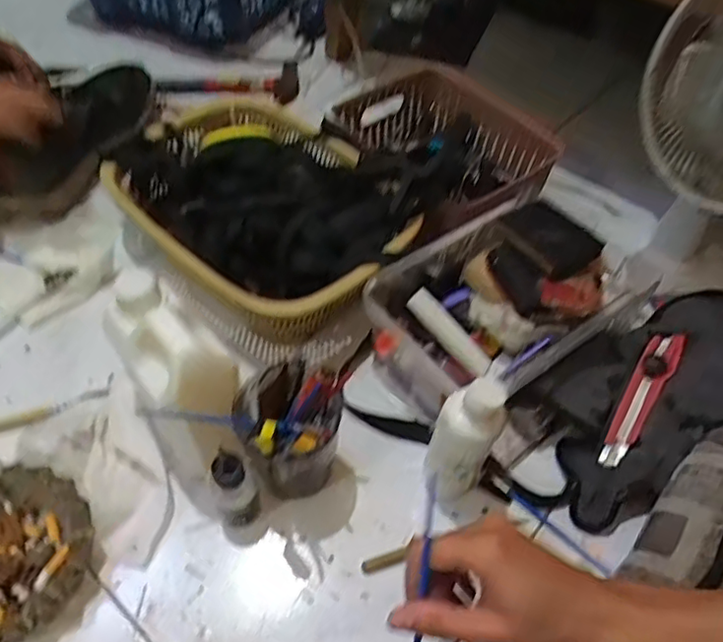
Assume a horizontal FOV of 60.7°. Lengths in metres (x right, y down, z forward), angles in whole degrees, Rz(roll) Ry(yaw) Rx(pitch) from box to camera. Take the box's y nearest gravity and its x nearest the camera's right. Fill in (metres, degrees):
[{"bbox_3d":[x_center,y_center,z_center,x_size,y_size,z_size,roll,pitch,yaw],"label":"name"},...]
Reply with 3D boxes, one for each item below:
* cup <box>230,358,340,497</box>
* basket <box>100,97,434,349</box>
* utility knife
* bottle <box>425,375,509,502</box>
[{"bbox_3d":[-0.062,0.096,0.528,0.073,0.127,0.080,1,52,-2],"label":"cup"},{"bbox_3d":[-0.113,-0.126,0.691,0.323,0.097,0.249,27,56,18],"label":"basket"},{"bbox_3d":[0.271,0.075,0.600,0.031,0.025,0.147,28,85,18],"label":"utility knife"},{"bbox_3d":[0.081,0.105,0.506,0.047,0.153,0.042,18,53,11],"label":"bottle"}]

